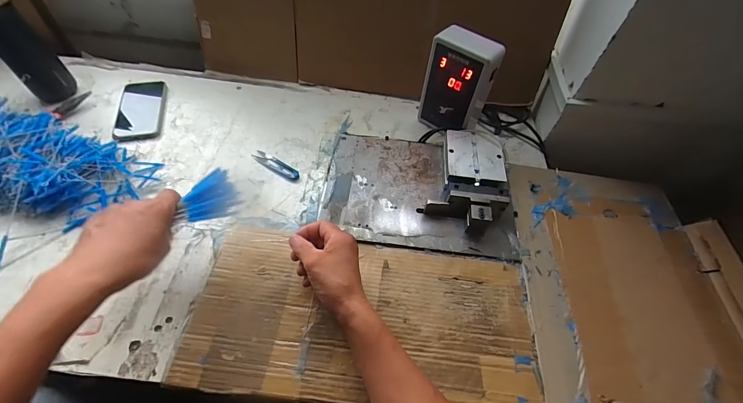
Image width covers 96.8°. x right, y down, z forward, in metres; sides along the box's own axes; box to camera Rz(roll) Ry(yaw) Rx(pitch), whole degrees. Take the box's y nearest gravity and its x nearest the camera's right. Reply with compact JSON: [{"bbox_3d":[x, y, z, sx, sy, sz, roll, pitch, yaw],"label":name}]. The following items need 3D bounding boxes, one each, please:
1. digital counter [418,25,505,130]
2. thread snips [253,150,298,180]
[{"bbox_3d":[0.154,-0.207,0.601,0.109,0.183,0.053,37,59,22],"label":"digital counter"},{"bbox_3d":[-0.170,-0.067,0.591,0.103,0.007,0.024,29,56,17],"label":"thread snips"}]

